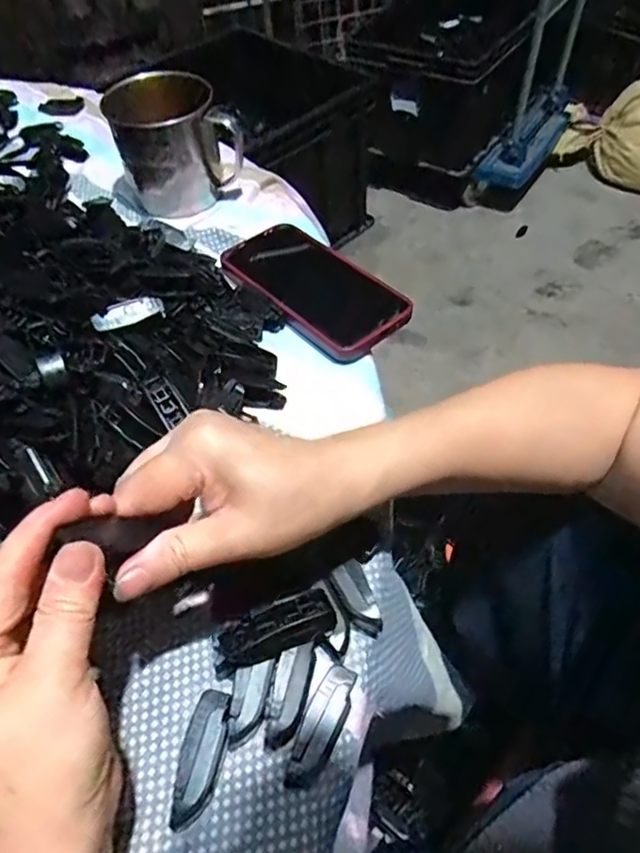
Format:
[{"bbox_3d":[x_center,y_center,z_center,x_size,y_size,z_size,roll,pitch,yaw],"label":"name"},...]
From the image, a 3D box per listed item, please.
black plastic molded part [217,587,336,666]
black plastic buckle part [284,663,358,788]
[{"bbox_3d":[-0.021,0.099,0.284,0.056,0.013,0.021,-17,56,-8],"label":"black plastic molded part"},{"bbox_3d":[0.000,0.137,0.264,0.017,0.008,0.053,22,59,18],"label":"black plastic buckle part"}]

